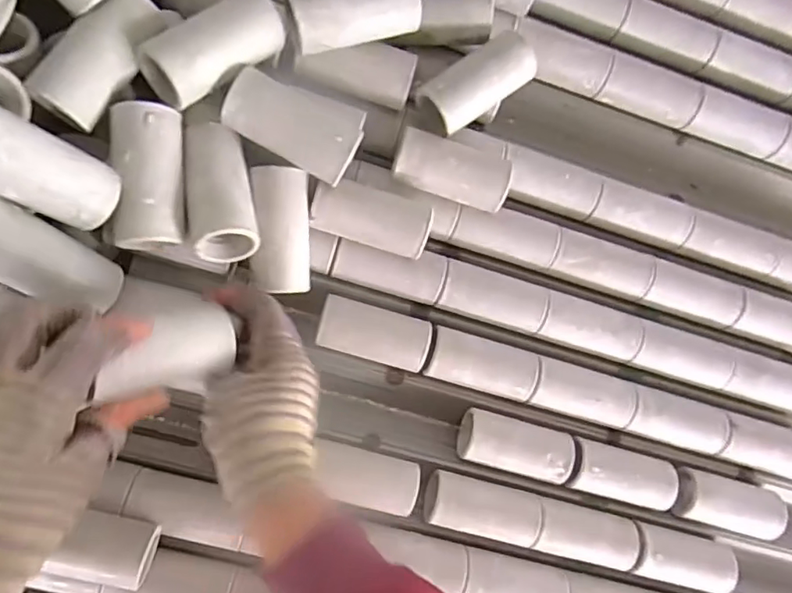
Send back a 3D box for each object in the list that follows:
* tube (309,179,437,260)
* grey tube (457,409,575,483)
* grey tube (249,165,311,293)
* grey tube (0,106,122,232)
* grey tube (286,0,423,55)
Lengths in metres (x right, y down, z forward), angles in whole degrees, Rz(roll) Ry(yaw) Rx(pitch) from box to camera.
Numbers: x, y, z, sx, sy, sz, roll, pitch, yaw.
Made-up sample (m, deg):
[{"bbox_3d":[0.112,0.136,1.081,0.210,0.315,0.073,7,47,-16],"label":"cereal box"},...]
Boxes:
[{"bbox_3d":[-0.019,-0.055,0.409,0.081,0.034,0.039,15,85,-8],"label":"tube"},{"bbox_3d":[0.095,0.117,0.448,0.085,0.033,0.039,17,84,-8],"label":"grey tube"},{"bbox_3d":[-0.078,-0.043,0.389,0.037,0.047,0.080,1,87,-9],"label":"grey tube"},{"bbox_3d":[-0.189,-0.067,0.295,0.085,0.039,0.040,31,80,-52],"label":"grey tube"},{"bbox_3d":[-0.027,-0.186,0.370,0.084,0.034,0.037,-21,90,-10],"label":"grey tube"}]

